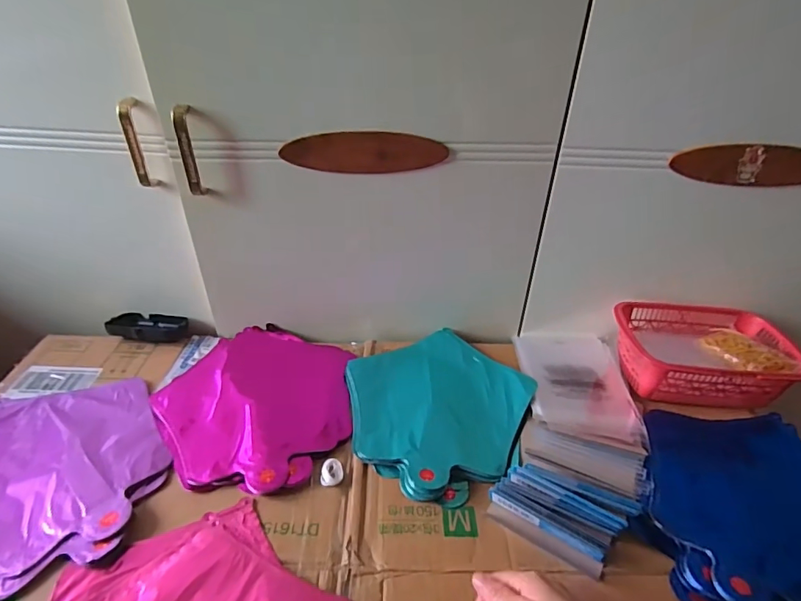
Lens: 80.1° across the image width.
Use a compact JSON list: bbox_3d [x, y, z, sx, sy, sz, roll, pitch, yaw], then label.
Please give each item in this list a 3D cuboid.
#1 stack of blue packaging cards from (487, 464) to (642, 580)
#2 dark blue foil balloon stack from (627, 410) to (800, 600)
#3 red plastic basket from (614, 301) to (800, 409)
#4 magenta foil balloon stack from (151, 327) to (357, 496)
[{"bbox_3d":[0.157,0.210,0.476,0.130,0.033,0.081,20,39,23],"label":"stack of blue packaging cards"},{"bbox_3d":[0.362,0.205,0.492,0.247,0.027,0.236,4,32,4],"label":"dark blue foil balloon stack"},{"bbox_3d":[0.404,0.068,0.645,0.224,0.072,0.152,4,37,3],"label":"red plastic basket"},{"bbox_3d":[-0.178,0.120,0.590,0.239,0.016,0.236,12,33,16],"label":"magenta foil balloon stack"}]

